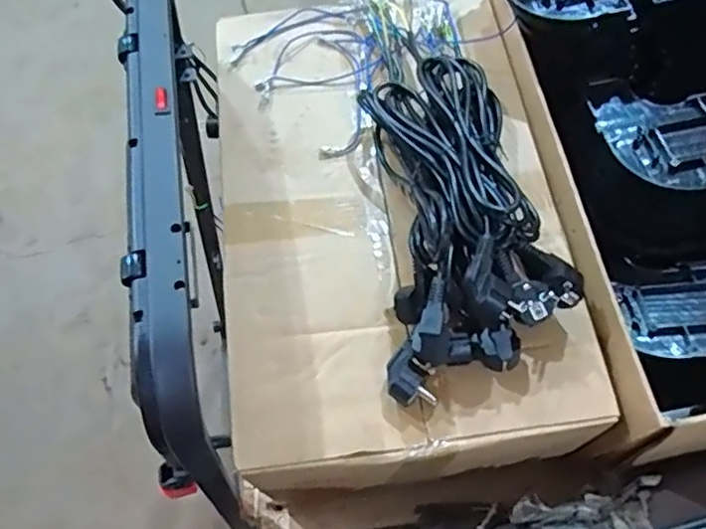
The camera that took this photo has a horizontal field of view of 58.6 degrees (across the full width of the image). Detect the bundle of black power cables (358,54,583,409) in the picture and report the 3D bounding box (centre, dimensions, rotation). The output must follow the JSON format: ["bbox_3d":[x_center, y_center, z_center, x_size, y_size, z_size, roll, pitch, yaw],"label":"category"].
[{"bbox_3d":[0.105,-0.060,0.606,0.168,0.089,0.361,-5,64,1],"label":"bundle of black power cables"}]

